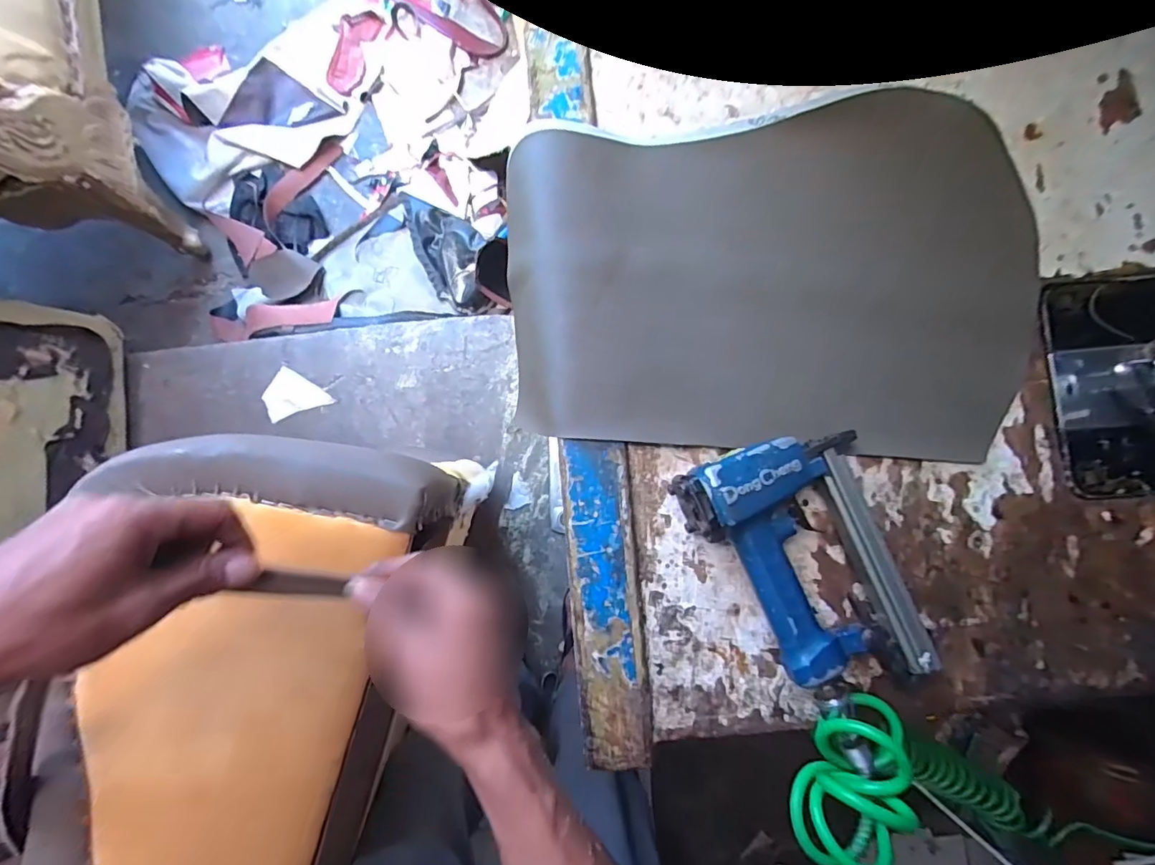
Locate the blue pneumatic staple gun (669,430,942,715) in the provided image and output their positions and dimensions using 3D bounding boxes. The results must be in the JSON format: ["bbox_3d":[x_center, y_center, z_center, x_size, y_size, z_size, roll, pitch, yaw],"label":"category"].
[{"bbox_3d":[0.170,0.096,0.377,0.138,0.045,0.204,-26,88,-2],"label":"blue pneumatic staple gun"}]

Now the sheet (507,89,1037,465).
[{"bbox_3d":[0.149,-0.121,0.435,0.420,0.054,0.291,-3,88,-2],"label":"sheet"}]

